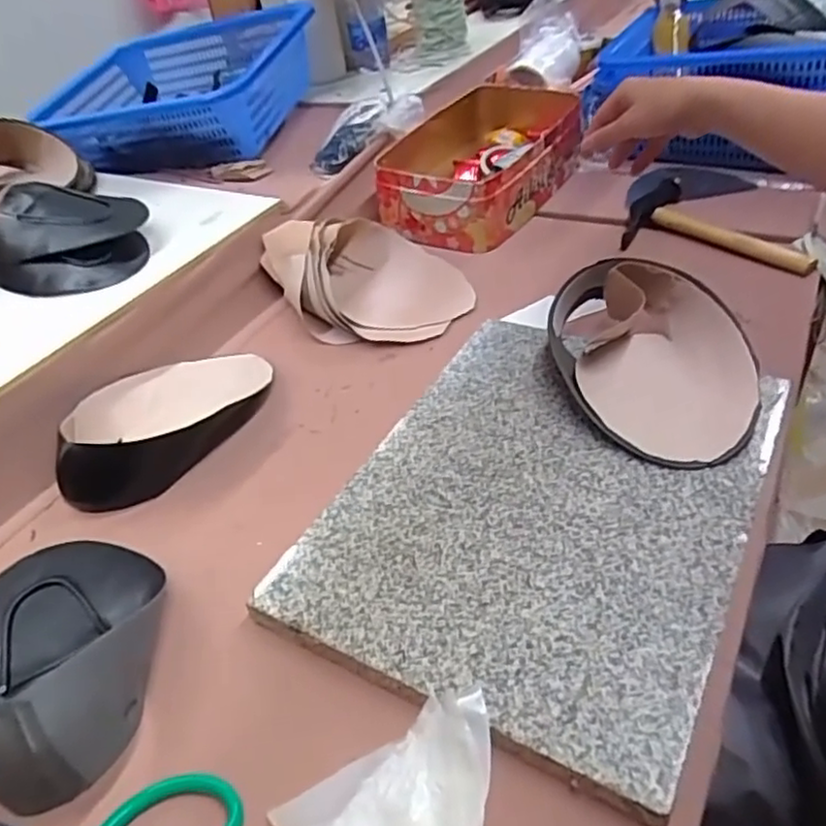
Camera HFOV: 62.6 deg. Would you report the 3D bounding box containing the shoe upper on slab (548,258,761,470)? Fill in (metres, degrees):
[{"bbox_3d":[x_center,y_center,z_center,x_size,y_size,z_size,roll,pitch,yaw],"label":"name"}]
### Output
[{"bbox_3d":[0.216,-0.052,0.611,0.156,0.073,0.231,-10,40,-3],"label":"shoe upper on slab"}]

